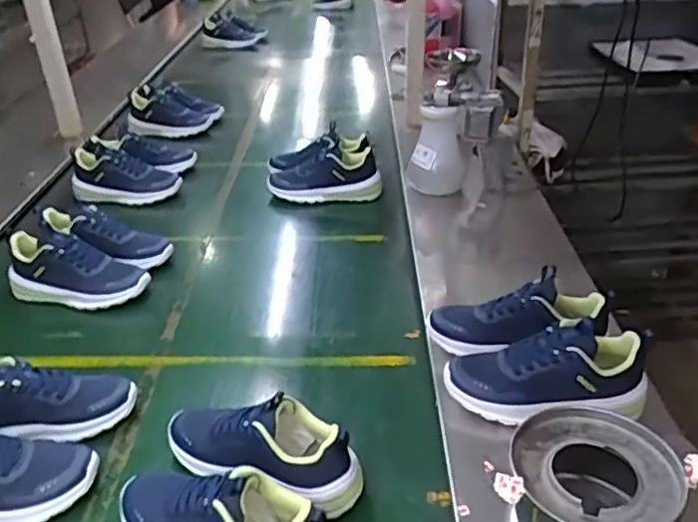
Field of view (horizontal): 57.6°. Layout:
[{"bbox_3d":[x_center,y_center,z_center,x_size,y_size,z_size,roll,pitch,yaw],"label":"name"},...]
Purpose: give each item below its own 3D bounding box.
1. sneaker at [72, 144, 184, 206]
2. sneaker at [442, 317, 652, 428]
[{"bbox_3d":[-0.457,-0.175,1.304,0.199,0.103,0.085,4,32,8],"label":"sneaker"},{"bbox_3d":[0.223,0.122,0.717,0.219,0.084,0.088,7,33,13],"label":"sneaker"}]

